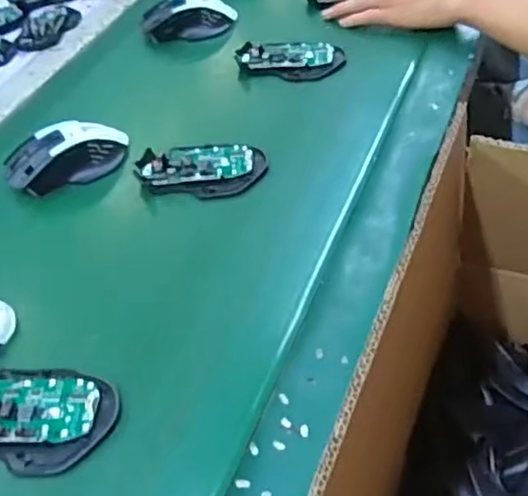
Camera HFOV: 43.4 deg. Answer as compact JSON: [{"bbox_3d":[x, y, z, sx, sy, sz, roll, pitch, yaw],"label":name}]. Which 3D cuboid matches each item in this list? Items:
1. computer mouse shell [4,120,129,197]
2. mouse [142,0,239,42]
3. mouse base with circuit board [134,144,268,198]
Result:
[{"bbox_3d":[-0.183,-0.088,0.616,0.111,0.032,0.060,-24,48,-12],"label":"computer mouse shell"},{"bbox_3d":[-0.090,-0.281,0.805,0.109,0.032,0.058,-11,46,-1],"label":"mouse"},{"bbox_3d":[-0.057,-0.070,0.596,0.114,0.019,0.065,-9,46,1],"label":"mouse base with circuit board"}]

